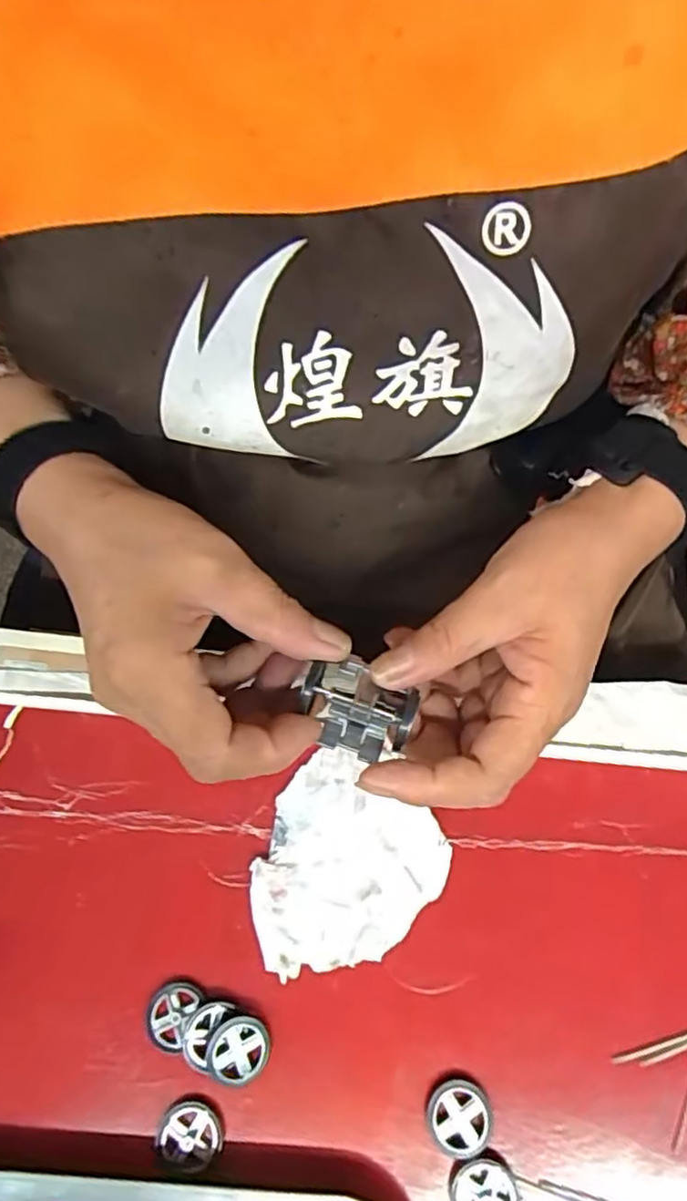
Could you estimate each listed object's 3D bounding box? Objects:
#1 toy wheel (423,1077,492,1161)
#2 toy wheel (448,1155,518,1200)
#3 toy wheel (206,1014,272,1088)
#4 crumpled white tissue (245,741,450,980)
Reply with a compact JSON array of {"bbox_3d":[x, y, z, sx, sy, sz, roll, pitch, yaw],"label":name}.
[{"bbox_3d":[0.049,0.220,0.285,0.027,0.005,0.027,0,69,0],"label":"toy wheel"},{"bbox_3d":[0.058,0.245,0.275,0.028,0.004,0.025,22,70,9],"label":"toy wheel"},{"bbox_3d":[-0.045,0.197,0.294,0.027,0.004,0.026,7,68,-18],"label":"toy wheel"},{"bbox_3d":[-0.004,0.130,0.321,0.084,0.007,0.095,35,73,13],"label":"crumpled white tissue"}]

